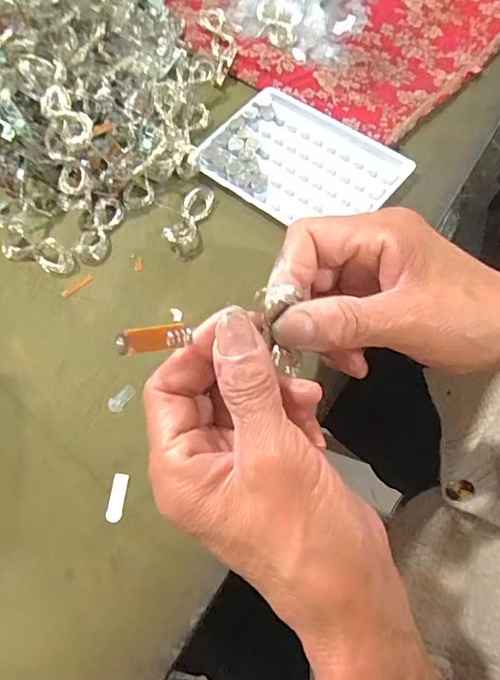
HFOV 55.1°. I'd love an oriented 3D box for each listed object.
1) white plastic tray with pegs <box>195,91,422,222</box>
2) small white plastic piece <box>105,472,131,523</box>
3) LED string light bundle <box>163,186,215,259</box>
[{"bbox_3d":[0.036,-0.123,0.333,0.124,0.009,0.093,36,72,14],"label":"white plastic tray with pegs"},{"bbox_3d":[-0.069,0.081,0.249,0.008,0.004,0.024,7,68,3],"label":"small white plastic piece"},{"bbox_3d":[-0.036,-0.080,0.314,0.021,0.014,0.052,22,69,10],"label":"LED string light bundle"}]

